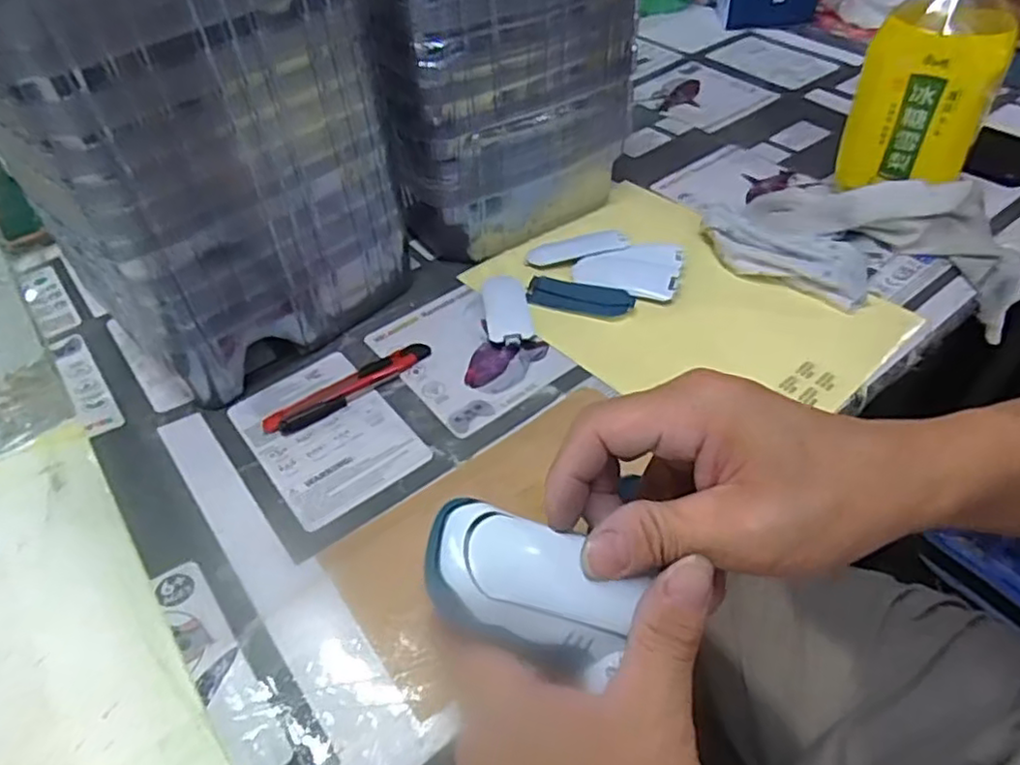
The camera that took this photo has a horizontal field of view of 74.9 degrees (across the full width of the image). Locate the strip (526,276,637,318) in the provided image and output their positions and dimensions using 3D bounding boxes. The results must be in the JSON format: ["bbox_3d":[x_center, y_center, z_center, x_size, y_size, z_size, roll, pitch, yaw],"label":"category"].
[{"bbox_3d":[0.055,-0.069,0.523,0.081,0.004,0.033,11,49,14],"label":"strip"}]

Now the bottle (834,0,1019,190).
[{"bbox_3d":[0.332,-0.240,0.537,0.093,0.195,0.094,17,51,19],"label":"bottle"}]

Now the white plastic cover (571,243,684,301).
[{"bbox_3d":[0.096,-0.095,0.538,0.082,0.013,0.061,13,50,15],"label":"white plastic cover"}]

